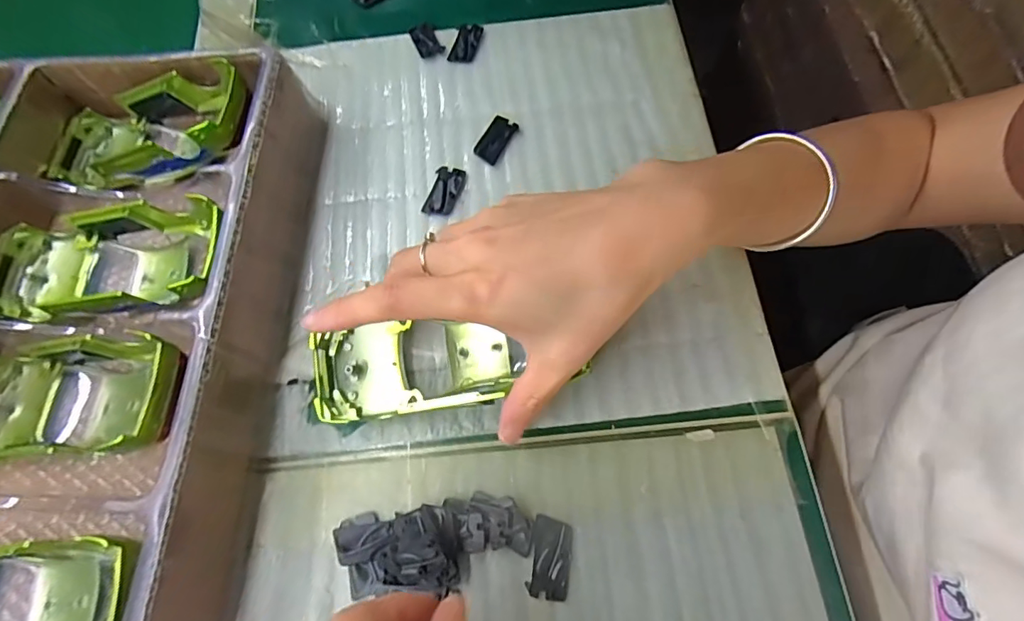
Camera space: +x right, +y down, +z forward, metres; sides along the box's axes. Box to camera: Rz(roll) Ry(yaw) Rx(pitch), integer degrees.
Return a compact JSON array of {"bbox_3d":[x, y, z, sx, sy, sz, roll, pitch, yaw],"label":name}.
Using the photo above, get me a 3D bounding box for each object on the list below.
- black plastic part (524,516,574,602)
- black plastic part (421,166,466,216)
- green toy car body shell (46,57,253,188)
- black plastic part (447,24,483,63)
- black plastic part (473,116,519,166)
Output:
[{"bbox_3d":[0.018,0.112,0.227,0.019,0.004,0.033,9,69,6],"label":"black plastic part"},{"bbox_3d":[-0.040,-0.072,0.296,0.018,0.004,0.033,11,70,7],"label":"black plastic part"},{"bbox_3d":[-0.214,-0.103,0.298,0.141,0.034,0.060,-1,67,22],"label":"green toy car body shell"},{"bbox_3d":[-0.032,-0.181,0.339,0.017,0.005,0.034,13,70,8],"label":"black plastic part"},{"bbox_3d":[-0.010,-0.106,0.307,0.016,0.005,0.033,27,72,13],"label":"black plastic part"}]

